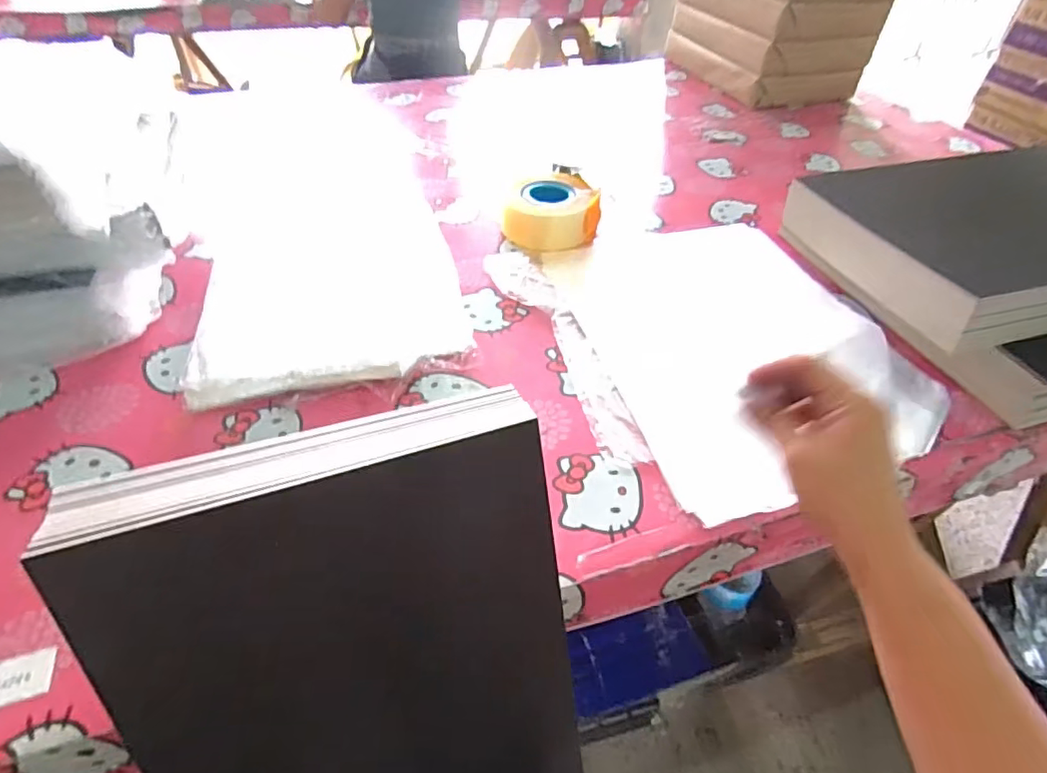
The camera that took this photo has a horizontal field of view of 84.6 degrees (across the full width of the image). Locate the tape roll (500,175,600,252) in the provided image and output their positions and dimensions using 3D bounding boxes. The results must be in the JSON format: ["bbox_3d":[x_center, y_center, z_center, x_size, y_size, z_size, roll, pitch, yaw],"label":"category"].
[{"bbox_3d":[0.038,-0.238,0.778,0.128,0.057,0.119,3,44,2],"label":"tape roll"}]

